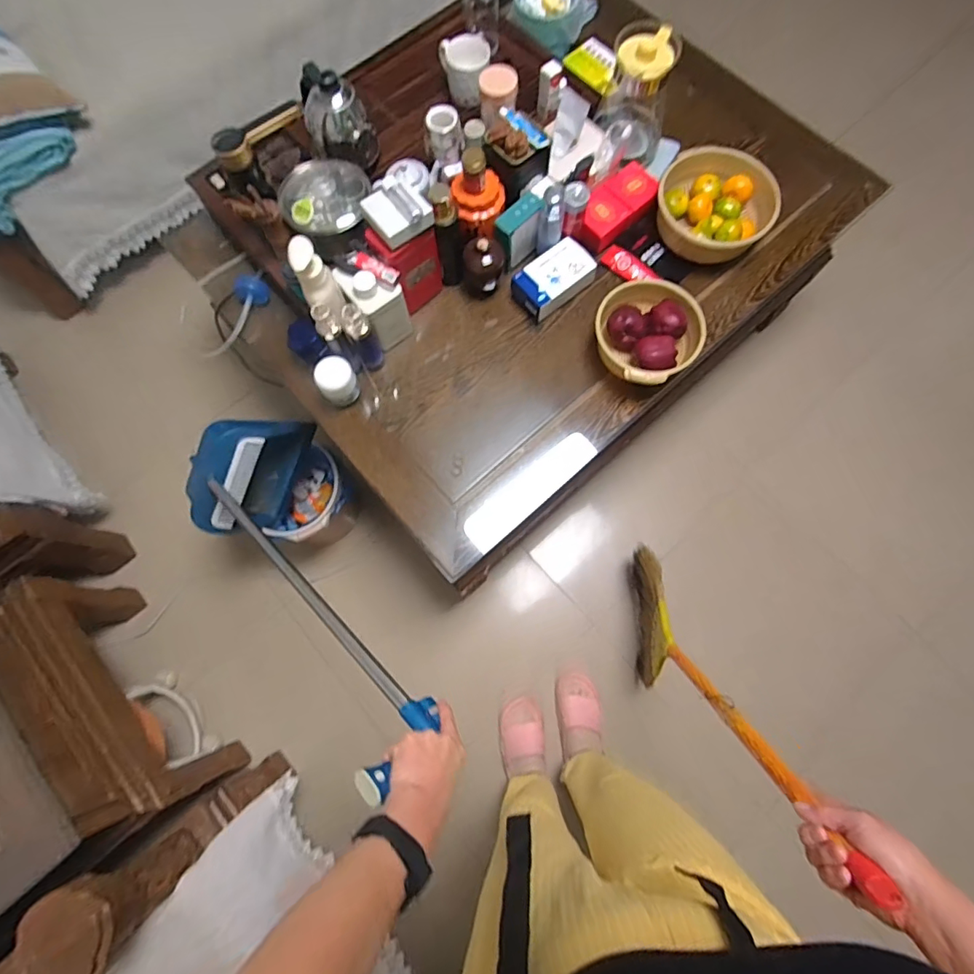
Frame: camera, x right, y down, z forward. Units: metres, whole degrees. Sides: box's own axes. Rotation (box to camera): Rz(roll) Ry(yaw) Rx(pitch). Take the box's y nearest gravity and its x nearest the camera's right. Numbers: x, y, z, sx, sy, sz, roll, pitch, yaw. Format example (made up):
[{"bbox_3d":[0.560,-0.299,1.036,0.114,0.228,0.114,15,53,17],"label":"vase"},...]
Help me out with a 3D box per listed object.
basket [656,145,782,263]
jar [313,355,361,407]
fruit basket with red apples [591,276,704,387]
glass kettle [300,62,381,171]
[{"bbox_3d":[0.485,-0.602,1.082,0.241,0.099,0.243,0,73,1],"label":"basket"},{"bbox_3d":[-0.285,-0.203,0.974,0.070,0.083,0.071,0,73,1],"label":"jar"},{"bbox_3d":[0.305,-0.296,0.994,0.203,0.090,0.196,0,73,1],"label":"fruit basket with red apples"},{"bbox_3d":[-0.290,-0.716,0.997,0.123,0.133,0.139,-15,74,-4],"label":"glass kettle"}]

